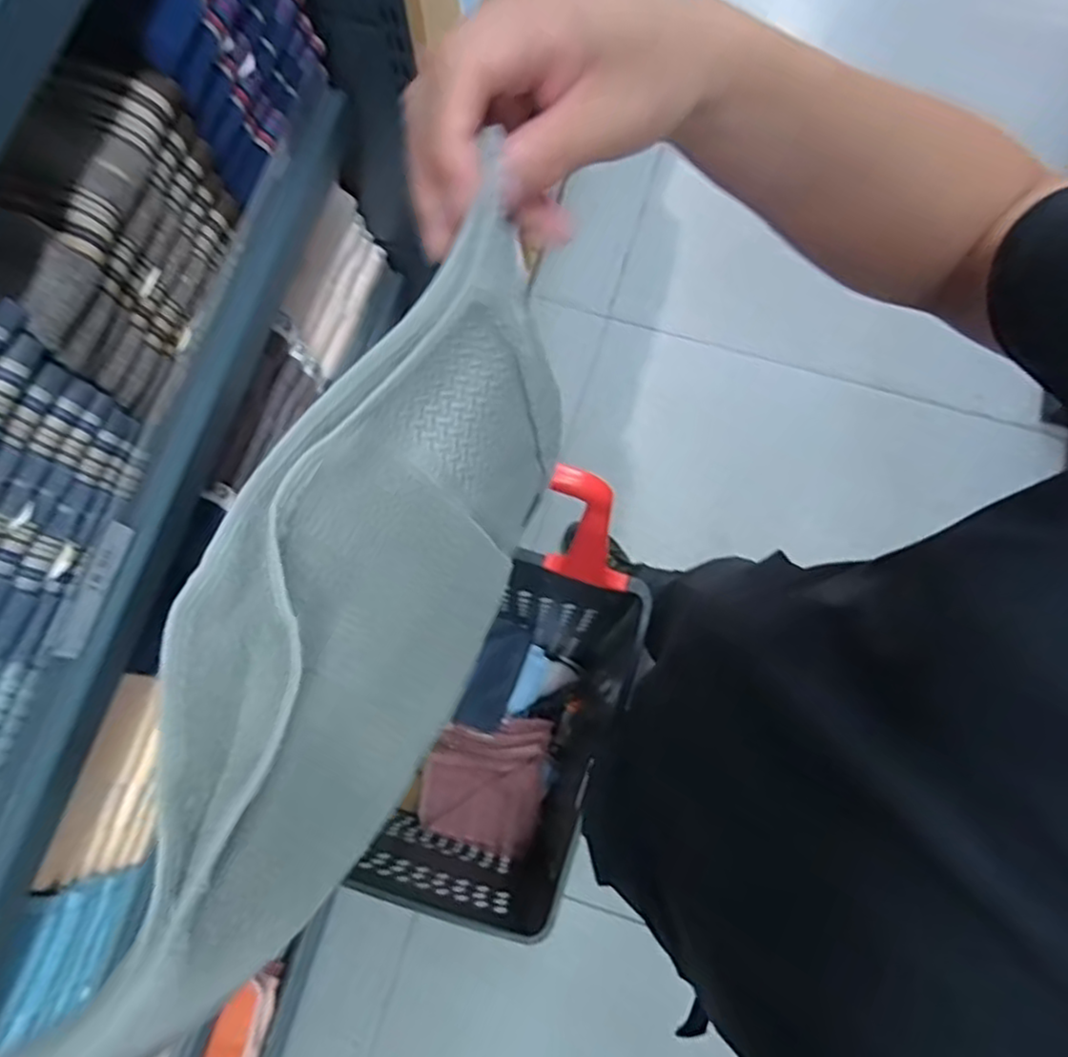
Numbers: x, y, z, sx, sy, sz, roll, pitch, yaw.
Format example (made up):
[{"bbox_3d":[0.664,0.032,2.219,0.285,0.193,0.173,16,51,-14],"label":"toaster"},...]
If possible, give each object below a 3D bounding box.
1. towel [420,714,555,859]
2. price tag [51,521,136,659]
[{"bbox_3d":[-0.087,0.443,1.256,0.208,0.065,0.230,8,75,3],"label":"towel"},{"bbox_3d":[-0.322,0.044,0.521,0.009,0.029,0.100,16,76,5],"label":"price tag"}]

